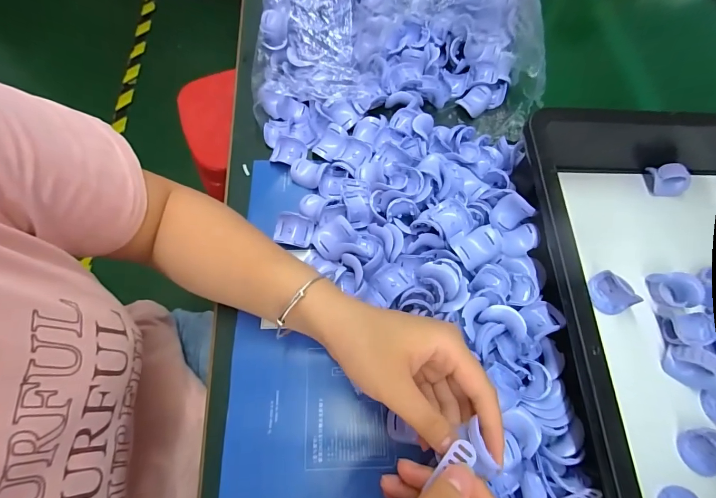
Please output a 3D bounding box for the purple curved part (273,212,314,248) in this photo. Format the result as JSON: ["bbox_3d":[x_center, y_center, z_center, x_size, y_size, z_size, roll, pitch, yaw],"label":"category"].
[{"bbox_3d":[-0.064,-0.019,0.359,0.037,0.016,0.028,10,67,3],"label":"purple curved part"}]

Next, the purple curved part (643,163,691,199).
[{"bbox_3d":[0.324,-0.072,0.378,0.042,0.032,0.022,29,68,10],"label":"purple curved part"}]

